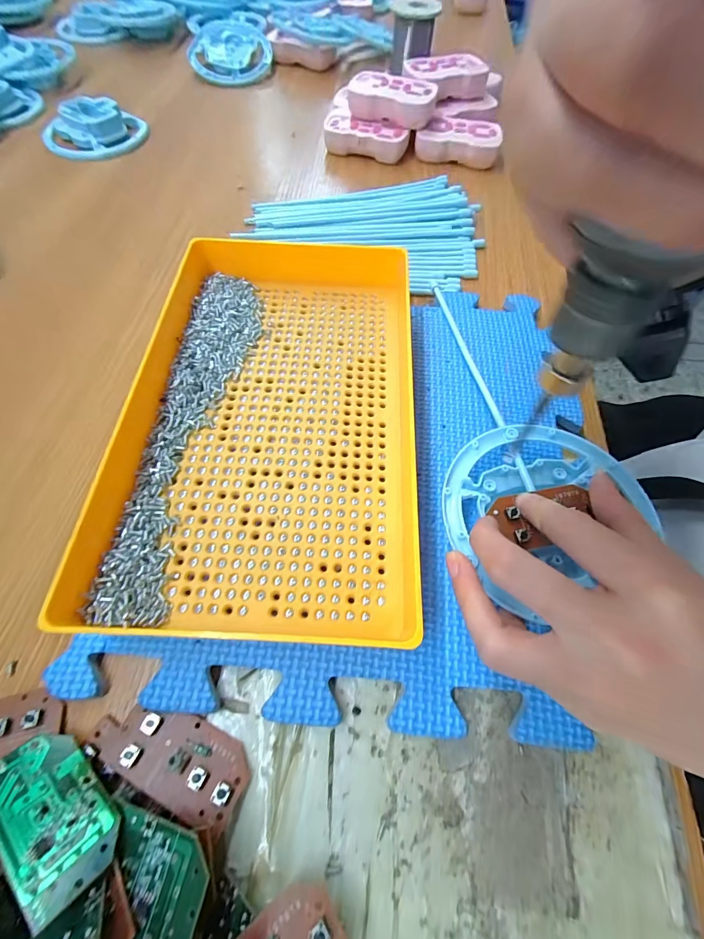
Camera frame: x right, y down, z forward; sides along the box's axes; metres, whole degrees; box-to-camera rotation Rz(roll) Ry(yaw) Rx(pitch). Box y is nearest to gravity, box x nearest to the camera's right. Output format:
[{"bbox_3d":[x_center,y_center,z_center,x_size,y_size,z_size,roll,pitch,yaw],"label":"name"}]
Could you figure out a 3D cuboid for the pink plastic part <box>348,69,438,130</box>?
[{"bbox_3d":[0.041,-0.383,0.375,0.088,0.026,0.053,10,64,3],"label":"pink plastic part"}]

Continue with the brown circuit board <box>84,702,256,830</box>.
[{"bbox_3d":[-0.078,0.120,0.152,0.069,0.008,0.028,22,66,8],"label":"brown circuit board"}]

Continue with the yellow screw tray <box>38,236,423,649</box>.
[{"bbox_3d":[-0.043,-0.035,0.209,0.163,0.038,0.243,4,64,0],"label":"yellow screw tray"}]

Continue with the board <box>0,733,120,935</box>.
[{"bbox_3d":[-0.111,0.127,0.134,0.060,0.004,0.029,26,24,26],"label":"board"}]

